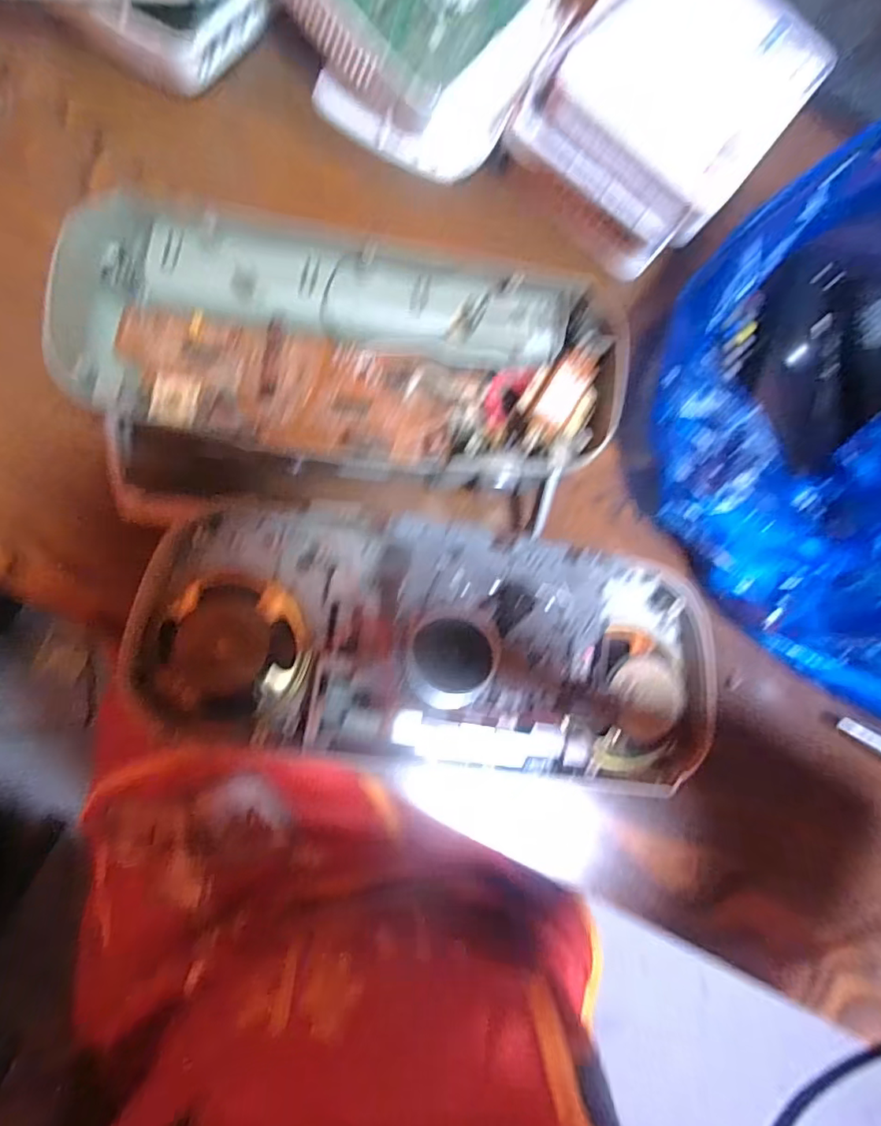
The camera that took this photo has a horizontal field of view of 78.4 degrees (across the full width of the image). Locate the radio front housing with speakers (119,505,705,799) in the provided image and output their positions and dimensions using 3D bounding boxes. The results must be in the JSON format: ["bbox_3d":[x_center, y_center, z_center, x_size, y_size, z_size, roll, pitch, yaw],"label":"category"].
[{"bbox_3d":[0.002,0.040,0.264,0.277,0.044,0.116,9,77,-8],"label":"radio front housing with speakers"}]

